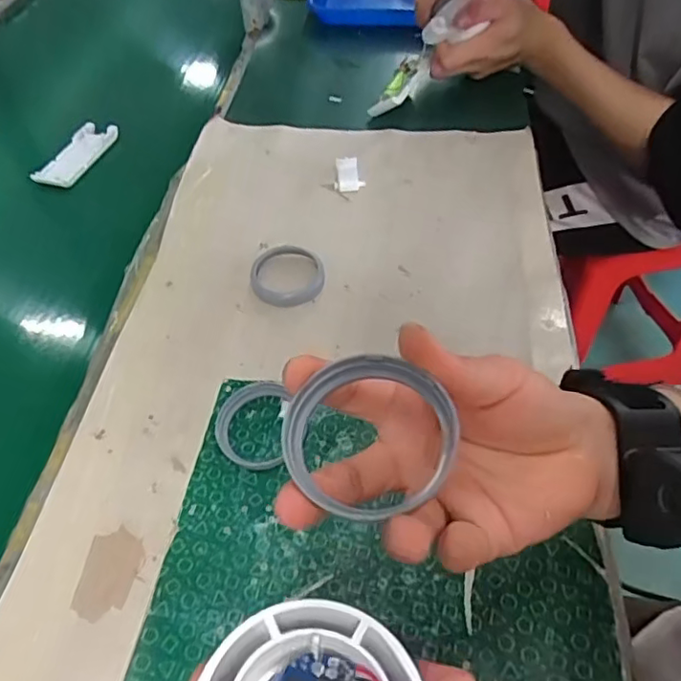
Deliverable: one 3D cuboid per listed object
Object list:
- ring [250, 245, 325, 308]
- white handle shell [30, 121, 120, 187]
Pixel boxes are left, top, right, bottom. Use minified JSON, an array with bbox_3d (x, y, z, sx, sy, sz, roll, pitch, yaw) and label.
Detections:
[{"bbox_3d":[-0.042,-0.054,0.460,0.056,0.012,0.062,3,50,6],"label":"ring"},{"bbox_3d":[-0.279,-0.197,0.608,0.044,0.015,0.103,12,52,13],"label":"white handle shell"}]

